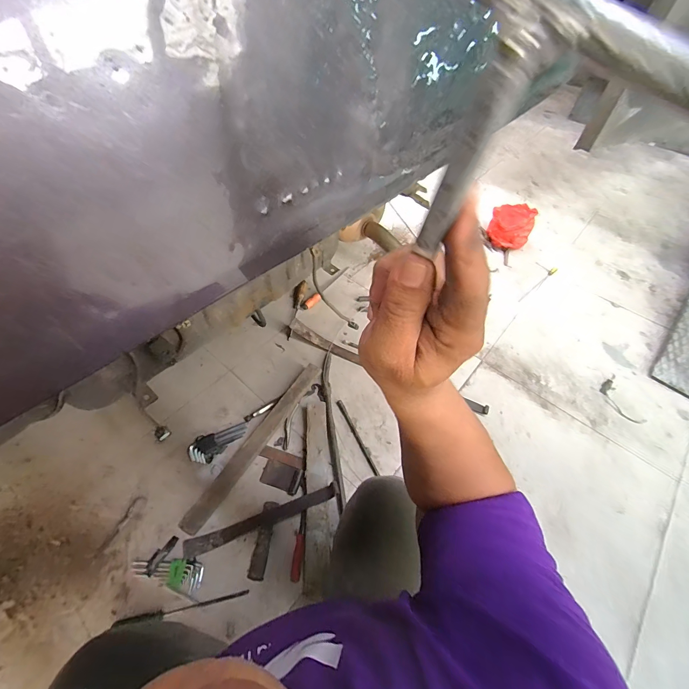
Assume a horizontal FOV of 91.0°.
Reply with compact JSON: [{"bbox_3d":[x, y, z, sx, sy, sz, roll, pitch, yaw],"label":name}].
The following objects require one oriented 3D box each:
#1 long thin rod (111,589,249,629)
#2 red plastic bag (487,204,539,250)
[{"bbox_3d":[-0.351,0.569,0.729,0.275,0.025,0.017,-9,56,-7],"label":"long thin rod"},{"bbox_3d":[0.729,-0.530,1.492,0.172,0.136,0.196,22,55,14],"label":"red plastic bag"}]

